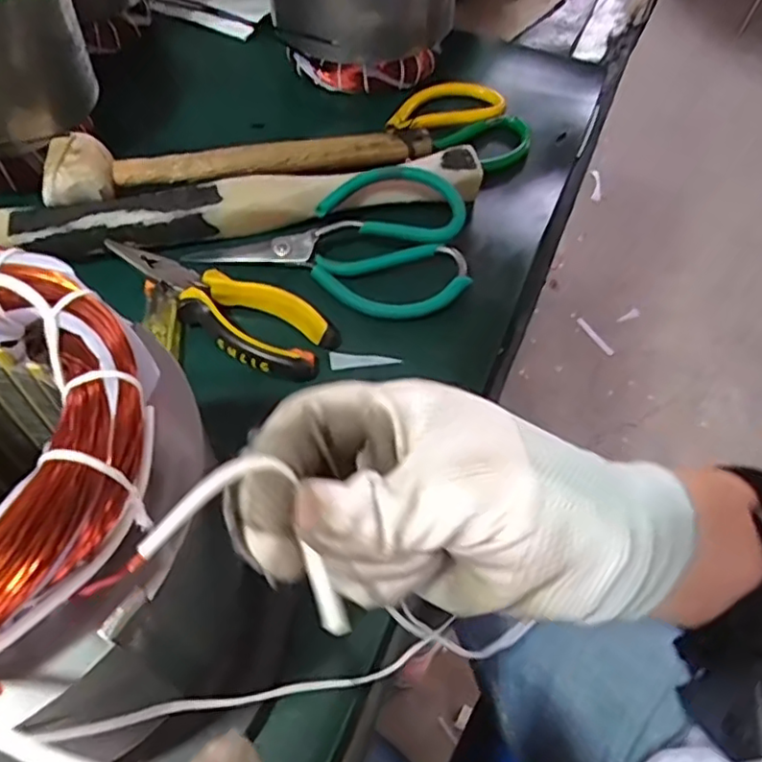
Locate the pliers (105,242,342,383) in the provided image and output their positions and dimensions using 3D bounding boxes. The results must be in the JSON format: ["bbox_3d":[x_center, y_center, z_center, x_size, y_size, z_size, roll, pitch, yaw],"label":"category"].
[{"bbox_3d":[-0.100,-0.052,0.401,0.152,0.019,0.052,33,60,17],"label":"pliers"}]

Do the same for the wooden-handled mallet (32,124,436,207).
[{"bbox_3d":[-0.098,-0.158,0.465,0.266,0.044,0.057,-13,58,-13],"label":"wooden-handled mallet"}]

